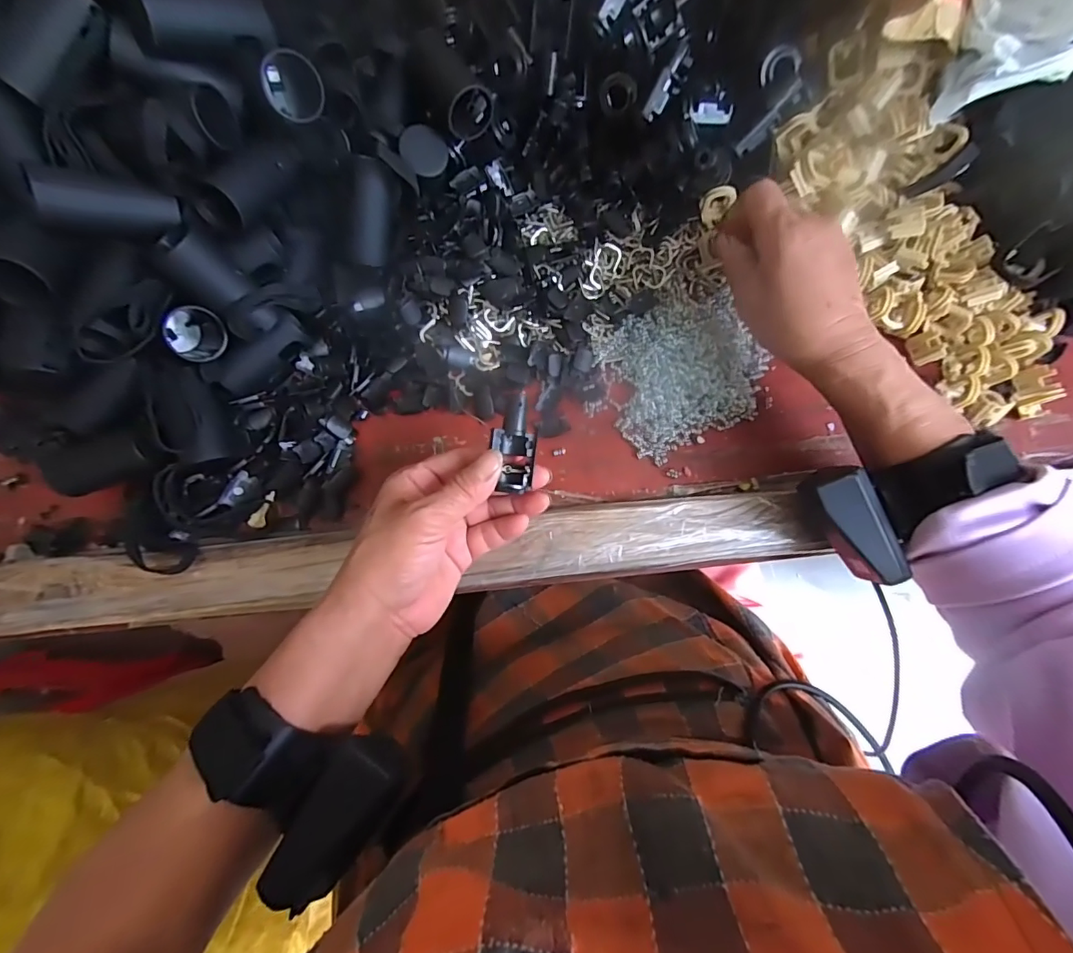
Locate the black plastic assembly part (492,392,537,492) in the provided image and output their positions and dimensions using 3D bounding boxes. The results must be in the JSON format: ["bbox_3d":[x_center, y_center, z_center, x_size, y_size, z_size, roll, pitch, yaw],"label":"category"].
[{"bbox_3d":[-0.012,-0.019,0.267,0.023,0.021,0.050,1,95,0],"label":"black plastic assembly part"}]

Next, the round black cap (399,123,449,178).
[{"bbox_3d":[-0.072,-0.206,0.315,0.029,0.008,0.032,-5,90,-19],"label":"round black cap"}]

